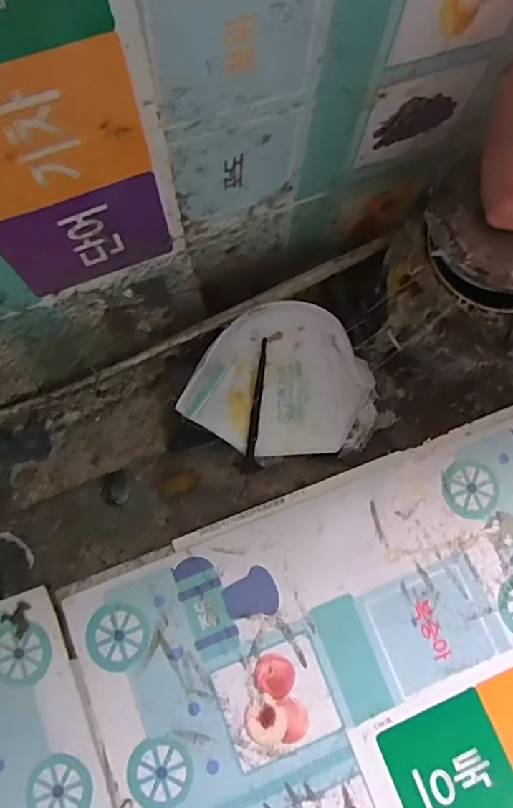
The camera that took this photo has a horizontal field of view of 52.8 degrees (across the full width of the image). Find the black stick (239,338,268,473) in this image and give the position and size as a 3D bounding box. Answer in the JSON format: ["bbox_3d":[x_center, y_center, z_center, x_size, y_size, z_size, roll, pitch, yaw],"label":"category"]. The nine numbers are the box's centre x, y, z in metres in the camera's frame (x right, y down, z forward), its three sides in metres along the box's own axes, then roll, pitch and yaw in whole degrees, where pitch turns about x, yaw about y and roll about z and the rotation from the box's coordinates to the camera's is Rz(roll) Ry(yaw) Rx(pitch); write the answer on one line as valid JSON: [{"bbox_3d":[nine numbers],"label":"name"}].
[{"bbox_3d":[0.000,0.001,0.352,0.010,0.008,0.090,7,88,2],"label":"black stick"}]

